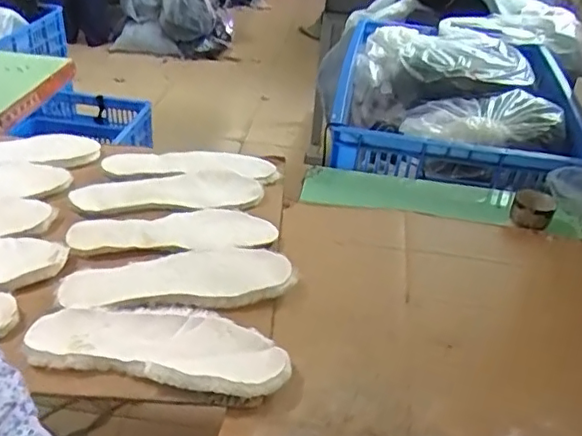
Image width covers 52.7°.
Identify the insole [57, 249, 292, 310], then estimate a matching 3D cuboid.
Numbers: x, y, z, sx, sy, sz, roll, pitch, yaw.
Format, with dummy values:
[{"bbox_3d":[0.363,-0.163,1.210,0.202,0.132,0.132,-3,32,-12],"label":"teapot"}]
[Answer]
[{"bbox_3d":[-0.142,0.073,0.736,0.275,0.017,0.081,-5,36,-12],"label":"insole"}]

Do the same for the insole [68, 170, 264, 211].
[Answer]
[{"bbox_3d":[-0.186,-0.045,0.902,0.277,0.014,0.099,-3,36,-9],"label":"insole"}]

